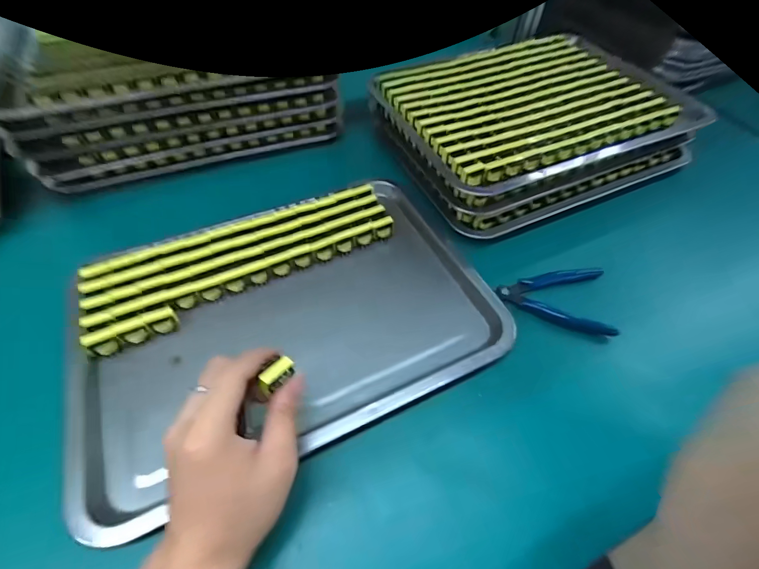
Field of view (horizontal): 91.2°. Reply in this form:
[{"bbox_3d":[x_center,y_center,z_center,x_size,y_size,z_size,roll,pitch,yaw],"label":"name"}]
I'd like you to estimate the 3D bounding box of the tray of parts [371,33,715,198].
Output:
[{"bbox_3d":[0.207,-0.248,0.506,0.359,0.030,0.265,-20,58,-14],"label":"tray of parts"}]

